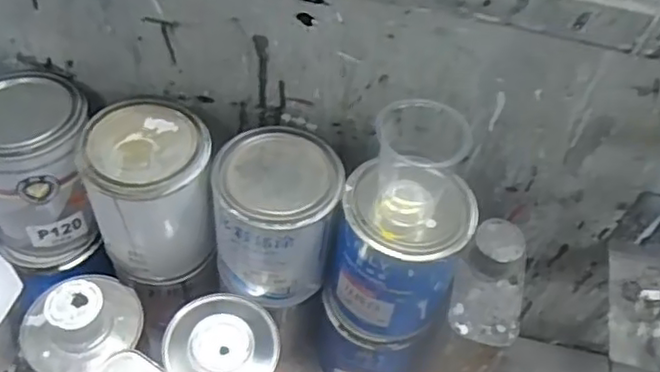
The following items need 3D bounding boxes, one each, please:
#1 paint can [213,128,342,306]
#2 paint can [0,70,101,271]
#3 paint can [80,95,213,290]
[{"bbox_3d":[-0.046,0.032,0.581,0.099,0.124,0.101,3,50,-4],"label":"paint can"},{"bbox_3d":[-0.264,-0.013,0.593,0.108,0.141,0.102,3,50,-4],"label":"paint can"},{"bbox_3d":[-0.156,0.011,0.589,0.098,0.140,0.094,3,50,-4],"label":"paint can"}]

